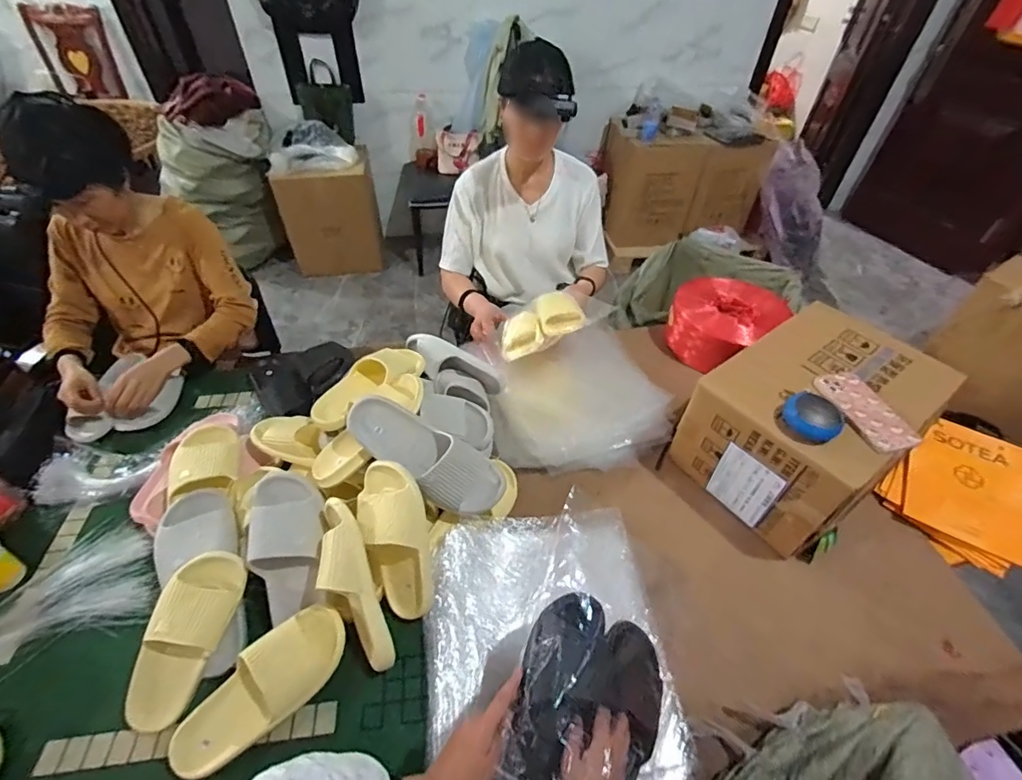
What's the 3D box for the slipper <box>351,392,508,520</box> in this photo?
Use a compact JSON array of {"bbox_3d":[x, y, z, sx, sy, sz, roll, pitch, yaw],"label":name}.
[{"bbox_3d":[-0.144,0.116,0.807,0.295,0.080,0.115,34,89,-11],"label":"slipper"}]

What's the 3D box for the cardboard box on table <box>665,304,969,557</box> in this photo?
[{"bbox_3d":[0.555,0.061,0.906,0.355,0.234,0.288,-28,54,-25],"label":"cardboard box on table"}]

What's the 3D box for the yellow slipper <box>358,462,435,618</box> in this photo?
[{"bbox_3d":[-0.182,0.240,0.759,0.100,0.084,0.247,-10,92,-12],"label":"yellow slipper"}]

